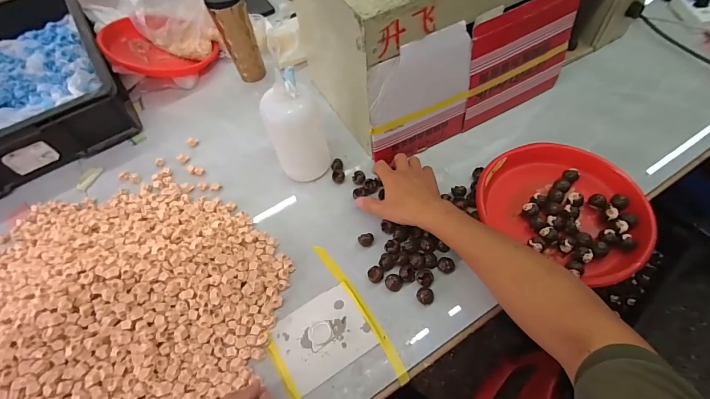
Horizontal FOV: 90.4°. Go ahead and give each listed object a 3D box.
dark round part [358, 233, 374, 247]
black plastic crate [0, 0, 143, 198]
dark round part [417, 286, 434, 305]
[{"bbox_3d":[0.019,0.067,0.581,0.025,0.015,0.018,-12,58,-3],"label":"dark round part"},{"bbox_3d":[-0.798,-0.290,0.813,0.407,0.105,0.599,-32,61,-15],"label":"black plastic crate"},{"bbox_3d":[0.105,0.144,0.527,0.025,0.017,0.025,-2,58,3],"label":"dark round part"}]

